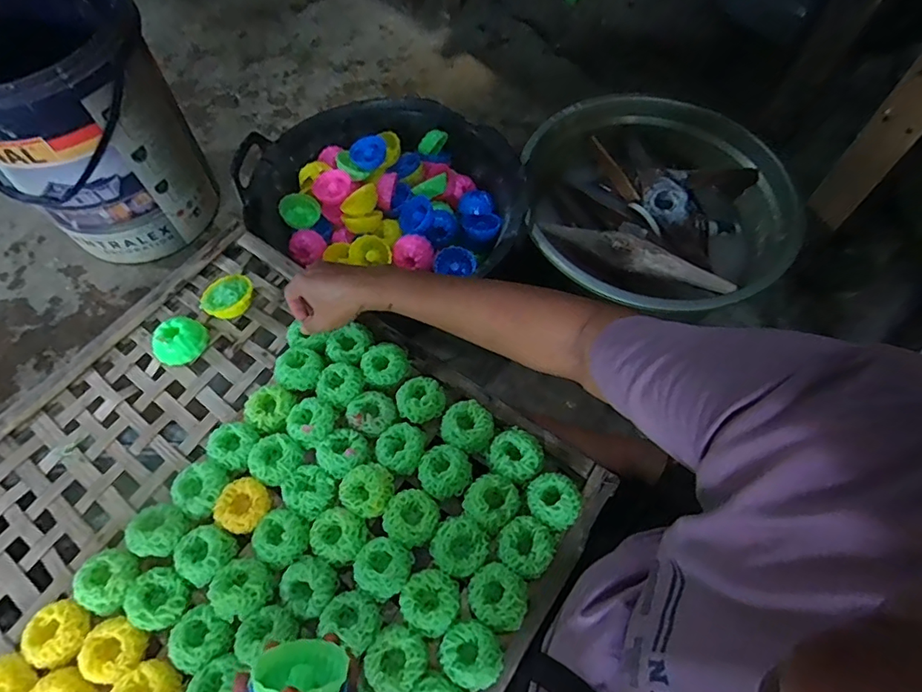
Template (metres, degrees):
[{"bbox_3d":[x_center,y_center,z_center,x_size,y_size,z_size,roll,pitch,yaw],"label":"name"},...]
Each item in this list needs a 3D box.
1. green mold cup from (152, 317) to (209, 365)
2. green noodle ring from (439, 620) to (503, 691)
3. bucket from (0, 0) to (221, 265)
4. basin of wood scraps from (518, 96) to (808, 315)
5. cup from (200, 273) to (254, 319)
[{"bbox_3d":[-0.327,-0.005,0.612,0.049,0.034,0.059,25,69,13],"label":"green mold cup"},{"bbox_3d":[0.009,0.258,0.435,0.052,0.018,0.046,28,69,14],"label":"green noodle ring"},{"bbox_3d":[-0.587,-0.342,0.835,0.278,0.368,0.291,-1,65,2],"label":"bucket"},{"bbox_3d":[0.302,-0.208,0.819,0.396,0.122,0.385,-1,65,2],"label":"basin of wood scraps"},{"bbox_3d":[-0.283,-0.056,0.642,0.061,0.031,0.057,-1,65,2],"label":"cup"}]

